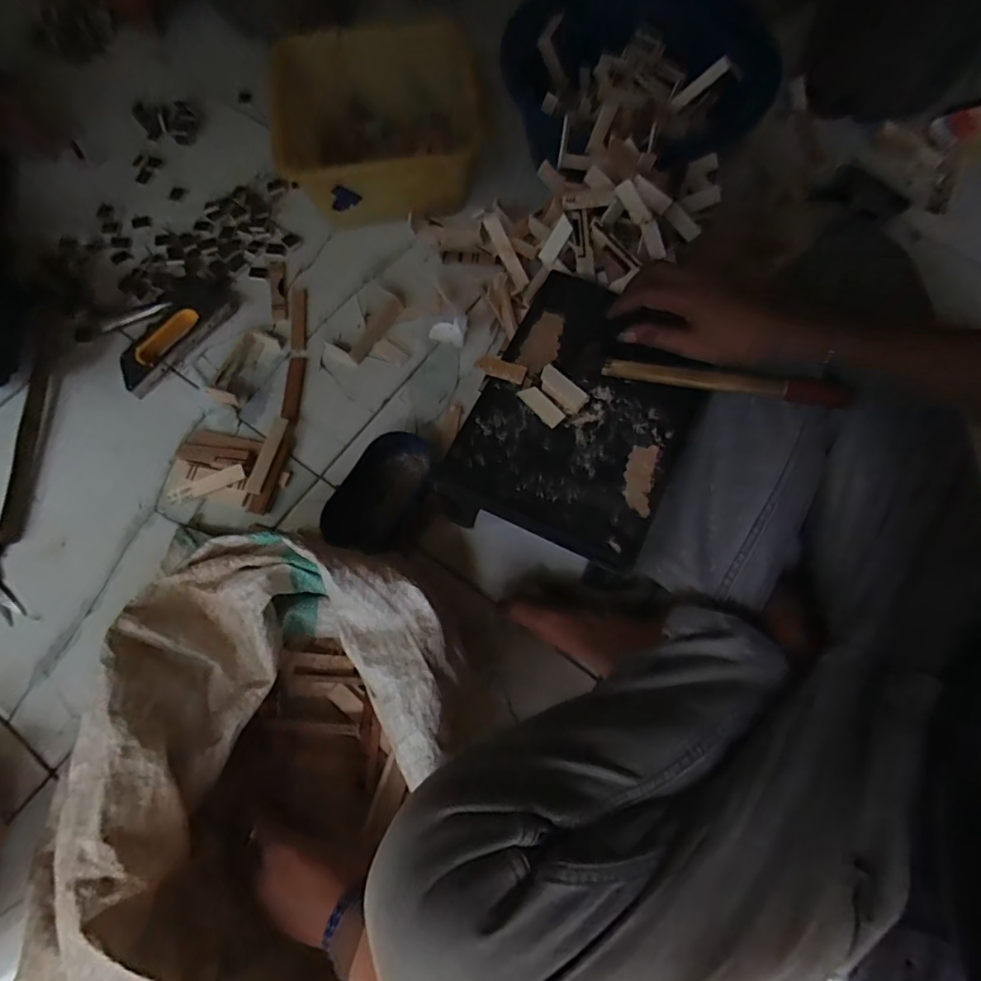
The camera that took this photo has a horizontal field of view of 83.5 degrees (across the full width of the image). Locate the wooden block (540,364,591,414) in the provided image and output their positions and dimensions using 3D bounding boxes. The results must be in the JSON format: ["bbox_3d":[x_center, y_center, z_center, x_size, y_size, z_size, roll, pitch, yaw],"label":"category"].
[{"bbox_3d":[0.072,-0.102,0.554,0.053,0.013,0.024,37,73,13],"label":"wooden block"}]

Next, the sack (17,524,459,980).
[{"bbox_3d":[-0.167,0.261,0.466,0.278,0.180,0.430,3,69,-1],"label":"sack"}]

